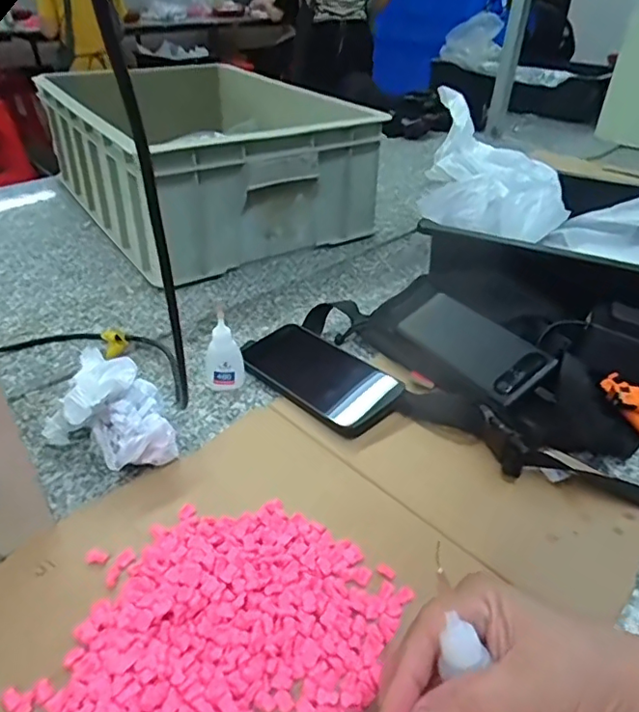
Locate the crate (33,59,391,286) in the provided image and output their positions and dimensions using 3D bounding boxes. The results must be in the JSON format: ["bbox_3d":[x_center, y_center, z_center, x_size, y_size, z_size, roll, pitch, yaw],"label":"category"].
[{"bbox_3d":[-0.200,-0.325,0.880,0.356,0.171,0.557,-22,42,-30],"label":"crate"}]

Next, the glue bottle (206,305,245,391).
[{"bbox_3d":[-0.089,-0.005,0.507,0.035,0.082,0.019,-2,36,-6],"label":"glue bottle"}]

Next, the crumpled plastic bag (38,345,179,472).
[{"bbox_3d":[-0.164,0.049,0.432,0.084,0.080,0.099,-15,39,-22],"label":"crumpled plastic bag"}]

